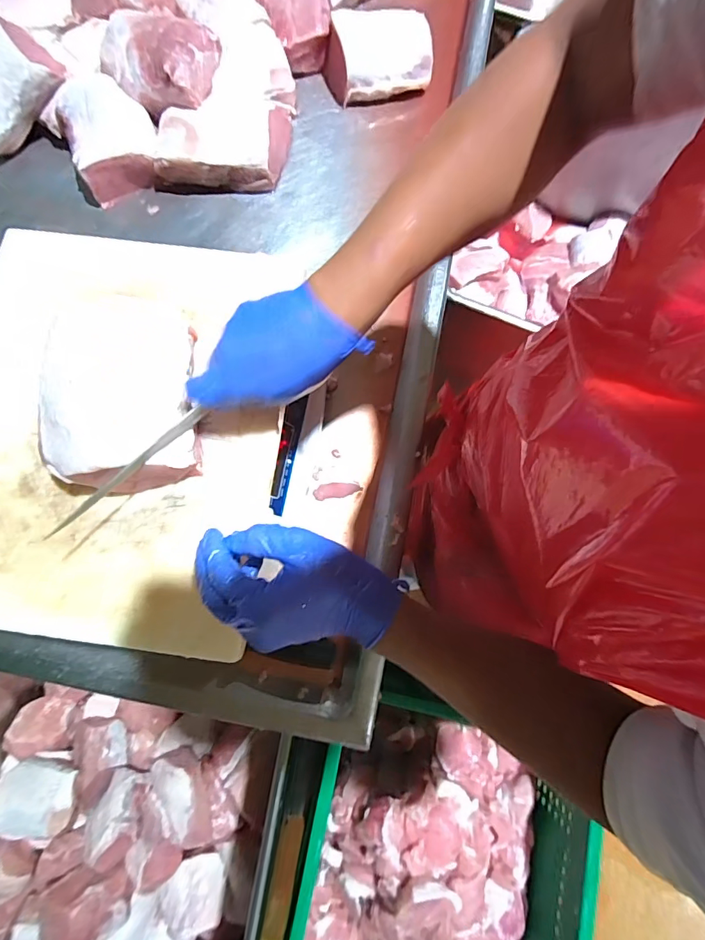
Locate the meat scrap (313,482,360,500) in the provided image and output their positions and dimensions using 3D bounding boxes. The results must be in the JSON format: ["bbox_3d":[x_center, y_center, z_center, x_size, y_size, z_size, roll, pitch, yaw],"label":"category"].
[{"bbox_3d":[-0.020,0.026,0.576,0.061,0.010,0.020,-8,77,-2],"label":"meat scrap"}]

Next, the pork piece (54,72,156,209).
[{"bbox_3d":[-0.356,-0.494,0.657,0.123,0.061,0.174,-25,78,-6],"label":"pork piece"}]

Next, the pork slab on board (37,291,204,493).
[{"bbox_3d":[-0.201,-0.074,0.394,0.117,0.046,0.176,-6,77,-1],"label":"pork slab on board"}]

